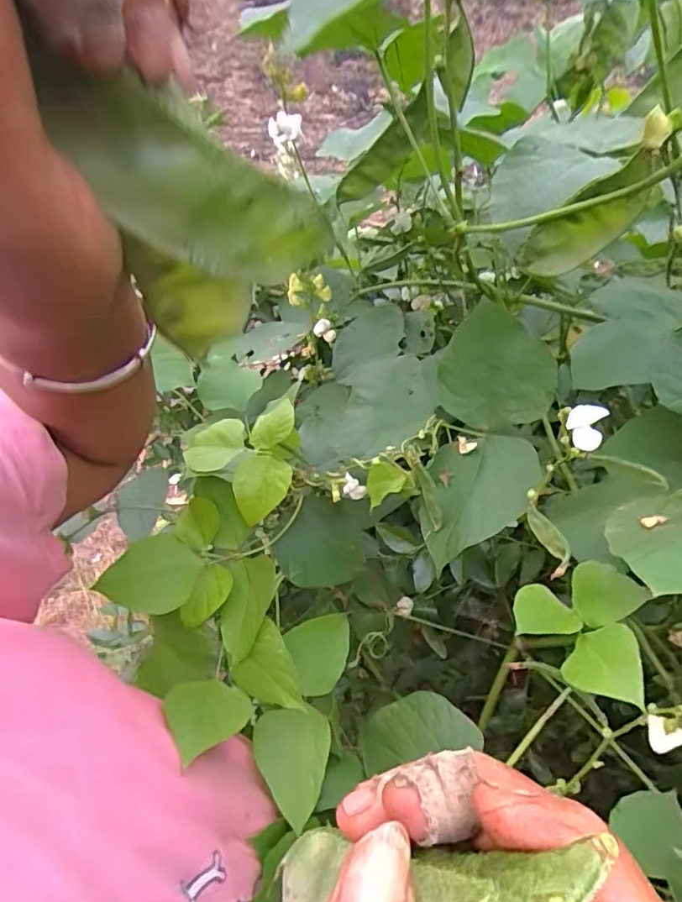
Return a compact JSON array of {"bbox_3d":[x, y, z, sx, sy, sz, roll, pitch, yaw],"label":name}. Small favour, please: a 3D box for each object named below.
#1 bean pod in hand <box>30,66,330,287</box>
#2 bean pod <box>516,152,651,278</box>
[{"bbox_3d":[-0.037,-0.070,0.153,0.085,0.034,0.010,16,39,-47],"label":"bean pod in hand"},{"bbox_3d":[0.118,-0.109,0.257,0.029,0.076,0.010,47,62,-3],"label":"bean pod"}]

